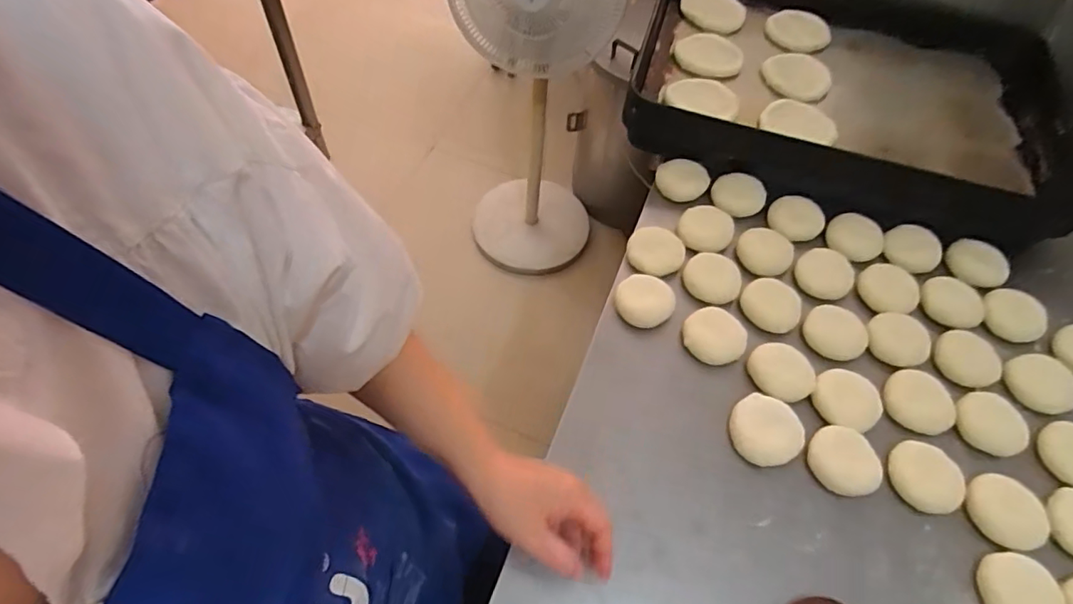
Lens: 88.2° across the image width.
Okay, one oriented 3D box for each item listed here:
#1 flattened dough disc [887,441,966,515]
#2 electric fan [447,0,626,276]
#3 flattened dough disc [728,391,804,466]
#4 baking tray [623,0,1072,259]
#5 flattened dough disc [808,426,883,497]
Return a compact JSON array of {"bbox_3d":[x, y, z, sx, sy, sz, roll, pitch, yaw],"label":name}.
[{"bbox_3d":[0.391,0.176,0.556,0.067,0.012,0.068,2,58,-3],"label":"flattened dough disc"},{"bbox_3d":[0.008,-0.480,1.423,0.330,1.050,0.382,19,58,7],"label":"electric fan"},{"bbox_3d":[0.236,0.133,0.571,0.072,0.012,0.071,2,58,-3],"label":"flattened dough disc"},{"bbox_3d":[0.462,-0.333,0.830,0.588,0.079,0.475,17,58,6],"label":"baking tray"},{"bbox_3d":[0.309,0.160,0.555,0.061,0.014,0.069,-39,68,-23],"label":"flattened dough disc"}]

